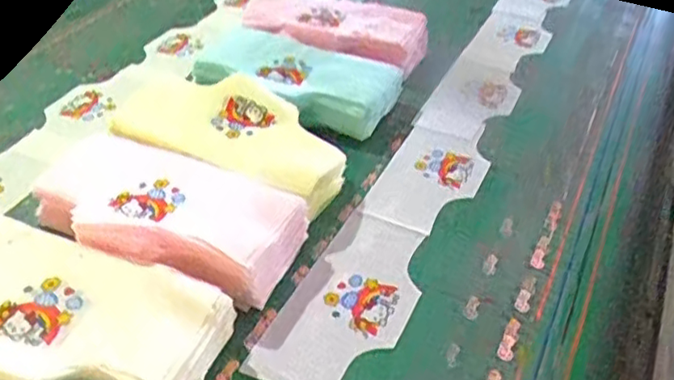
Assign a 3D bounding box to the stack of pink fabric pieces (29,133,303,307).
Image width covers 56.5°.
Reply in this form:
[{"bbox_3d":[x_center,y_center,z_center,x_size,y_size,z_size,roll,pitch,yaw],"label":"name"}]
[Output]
[{"bbox_3d":[-0.225,0.031,0.783,0.353,0.073,0.179,19,42,19],"label":"stack of pink fabric pieces"}]

